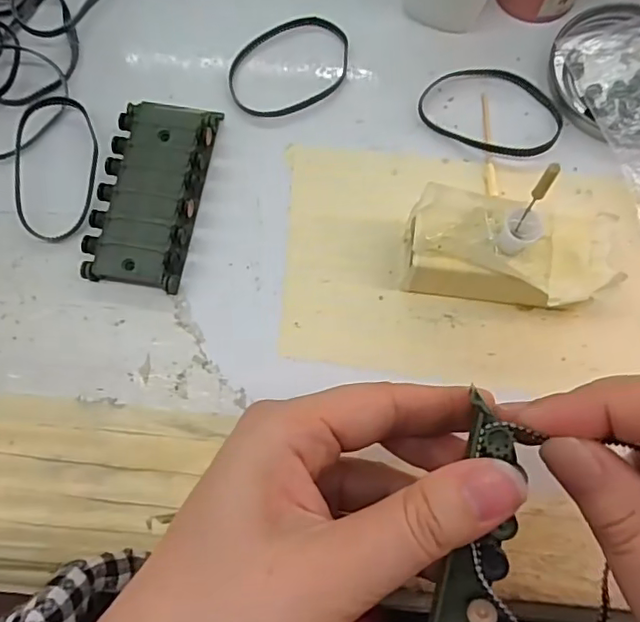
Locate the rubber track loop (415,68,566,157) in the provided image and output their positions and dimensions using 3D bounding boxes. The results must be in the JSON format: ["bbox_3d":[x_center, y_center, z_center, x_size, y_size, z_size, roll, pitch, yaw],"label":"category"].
[{"bbox_3d":[0.087,-0.102,0.287,0.070,0.004,0.048,26,76,7],"label":"rubber track loop"}]

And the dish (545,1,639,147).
[{"bbox_3d":[0.156,-0.121,0.284,0.076,0.008,0.079,-34,77,-8],"label":"dish"}]

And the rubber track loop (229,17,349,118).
[{"bbox_3d":[-0.016,-0.128,0.296,0.066,0.004,0.052,-21,76,-5],"label":"rubber track loop"}]

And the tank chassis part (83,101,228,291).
[{"bbox_3d":[-0.078,-0.056,0.268,0.043,0.015,0.089,10,75,3],"label":"tank chassis part"}]

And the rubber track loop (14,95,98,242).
[{"bbox_3d":[-0.125,-0.072,0.272,0.038,0.009,0.076,-4,75,-1],"label":"rubber track loop"}]

